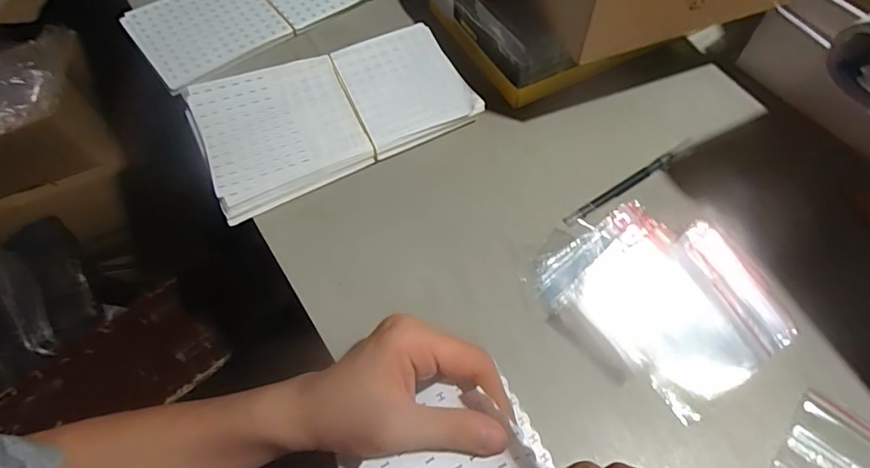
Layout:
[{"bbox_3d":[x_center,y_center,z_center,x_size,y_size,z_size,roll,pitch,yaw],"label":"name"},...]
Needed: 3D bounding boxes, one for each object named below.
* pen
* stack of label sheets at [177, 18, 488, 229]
[{"bbox_3d":[0.165,-0.043,0.428,0.142,0.007,0.009,-30,63,-15],"label":"pen"},{"bbox_3d":[-0.094,-0.116,0.461,0.237,0.020,0.150,-26,62,-14],"label":"stack of label sheets"}]

